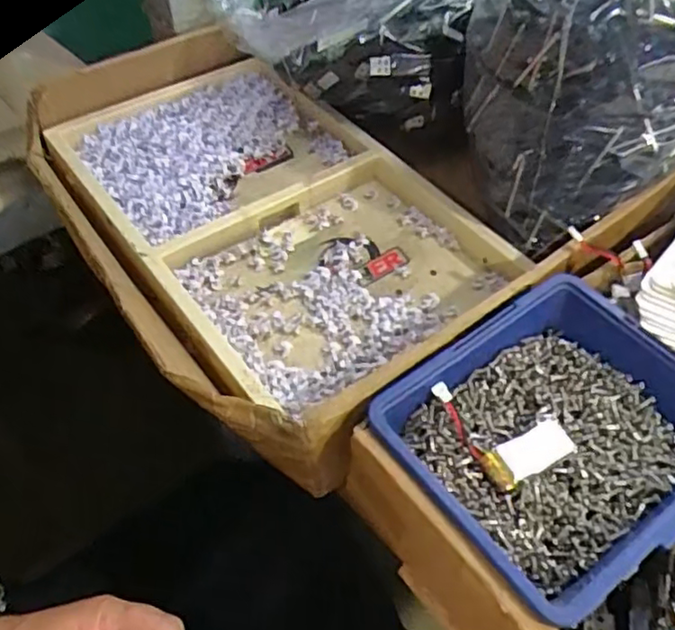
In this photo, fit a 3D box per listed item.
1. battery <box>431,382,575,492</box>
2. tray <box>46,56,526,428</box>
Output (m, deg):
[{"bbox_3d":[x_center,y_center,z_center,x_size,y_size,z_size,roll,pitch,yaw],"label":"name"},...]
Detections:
[{"bbox_3d":[0.080,0.051,0.315,0.044,0.015,0.057,-25,55,-19],"label":"battery"},{"bbox_3d":[-0.048,-0.076,0.442,0.203,0.042,0.331,-32,57,-23],"label":"tray"}]

